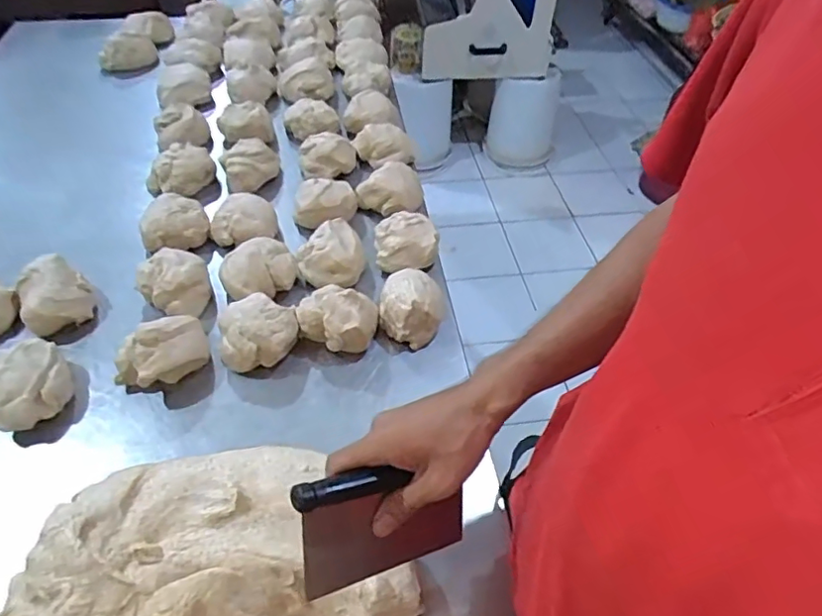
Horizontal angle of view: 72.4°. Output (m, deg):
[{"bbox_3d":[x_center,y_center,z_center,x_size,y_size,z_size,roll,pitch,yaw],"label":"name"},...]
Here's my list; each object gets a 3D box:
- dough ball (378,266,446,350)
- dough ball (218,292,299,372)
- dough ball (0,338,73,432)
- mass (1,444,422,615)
[{"bbox_3d":[0.001,-0.004,0.742,0.083,0.059,0.104,7,47,5],"label":"dough ball"},{"bbox_3d":[-0.191,0.029,0.700,0.098,0.059,0.081,-17,50,-17],"label":"dough ball"},{"bbox_3d":[-0.439,0.088,0.639,0.092,0.058,0.085,-32,55,-27],"label":"dough ball"},{"bbox_3d":[-0.182,0.225,0.512,0.322,0.073,0.198,-11,48,-12],"label":"mass"}]

